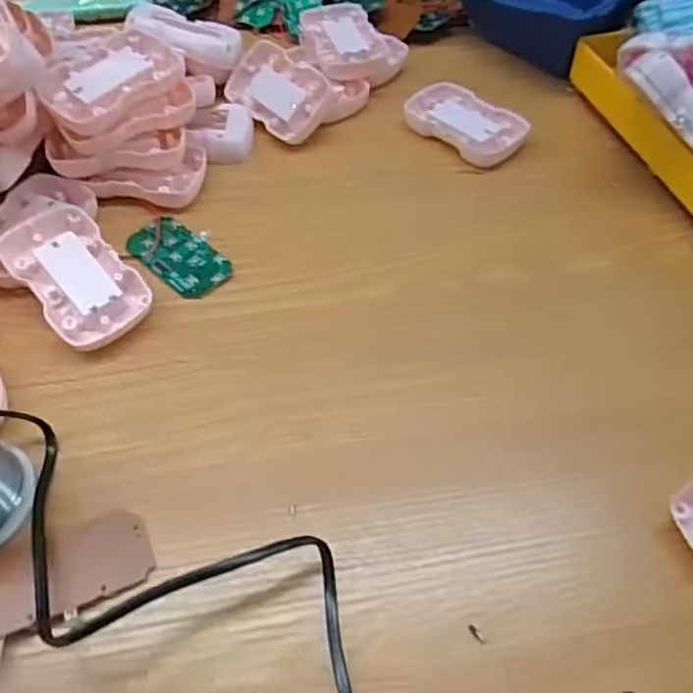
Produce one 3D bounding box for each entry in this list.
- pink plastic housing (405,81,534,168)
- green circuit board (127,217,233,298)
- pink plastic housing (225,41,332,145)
[{"bbox_3d":[0.088,-0.167,0.476,0.089,0.014,0.055,37,62,24],"label":"pink plastic housing"},{"bbox_3d":[-0.107,-0.058,0.403,0.074,0.005,0.037,38,62,24],"label":"green circuit board"},{"bbox_3d":[-0.050,-0.191,0.481,0.088,0.017,0.055,40,95,23],"label":"pink plastic housing"}]

